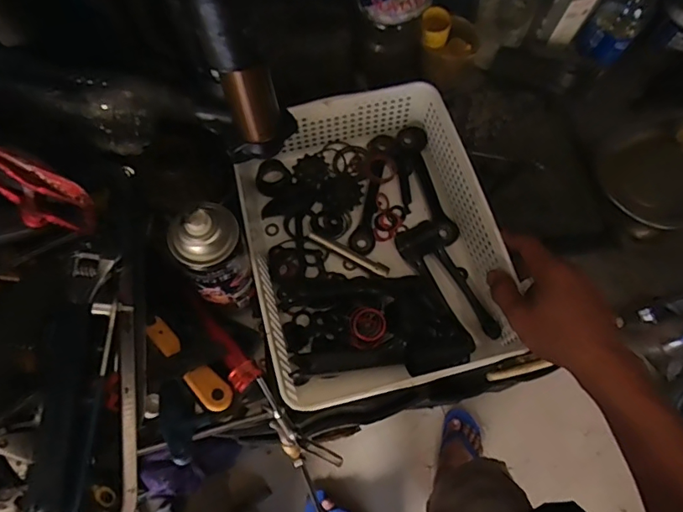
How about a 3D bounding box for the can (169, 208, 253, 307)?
[{"bbox_3d":[-0.120,0.003,0.485,0.063,0.147,0.064,-30,72,-13],"label":"can"}]

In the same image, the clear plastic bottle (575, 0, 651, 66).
[{"bbox_3d":[0.361,-0.310,0.633,0.065,0.124,0.062,36,71,11],"label":"clear plastic bottle"}]

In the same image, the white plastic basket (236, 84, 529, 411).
[{"bbox_3d":[0.029,-0.024,0.545,0.240,0.085,0.317,-12,69,-7],"label":"white plastic basket"}]

